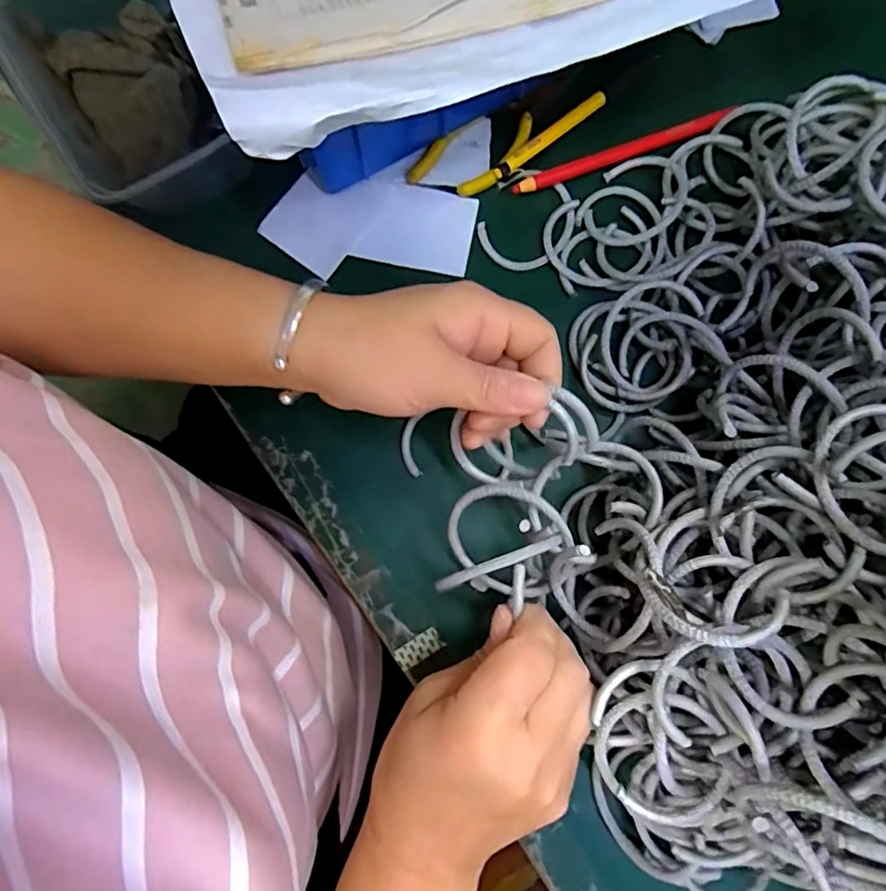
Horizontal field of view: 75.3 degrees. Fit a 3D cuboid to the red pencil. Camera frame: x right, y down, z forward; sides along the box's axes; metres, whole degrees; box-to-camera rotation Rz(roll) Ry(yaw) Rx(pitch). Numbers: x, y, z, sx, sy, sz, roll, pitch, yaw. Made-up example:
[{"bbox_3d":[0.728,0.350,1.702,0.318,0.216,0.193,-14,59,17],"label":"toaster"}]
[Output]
[{"bbox_3d":[0.112,-0.182,0.356,0.145,0.011,0.009,-21,83,-4],"label":"red pencil"}]

